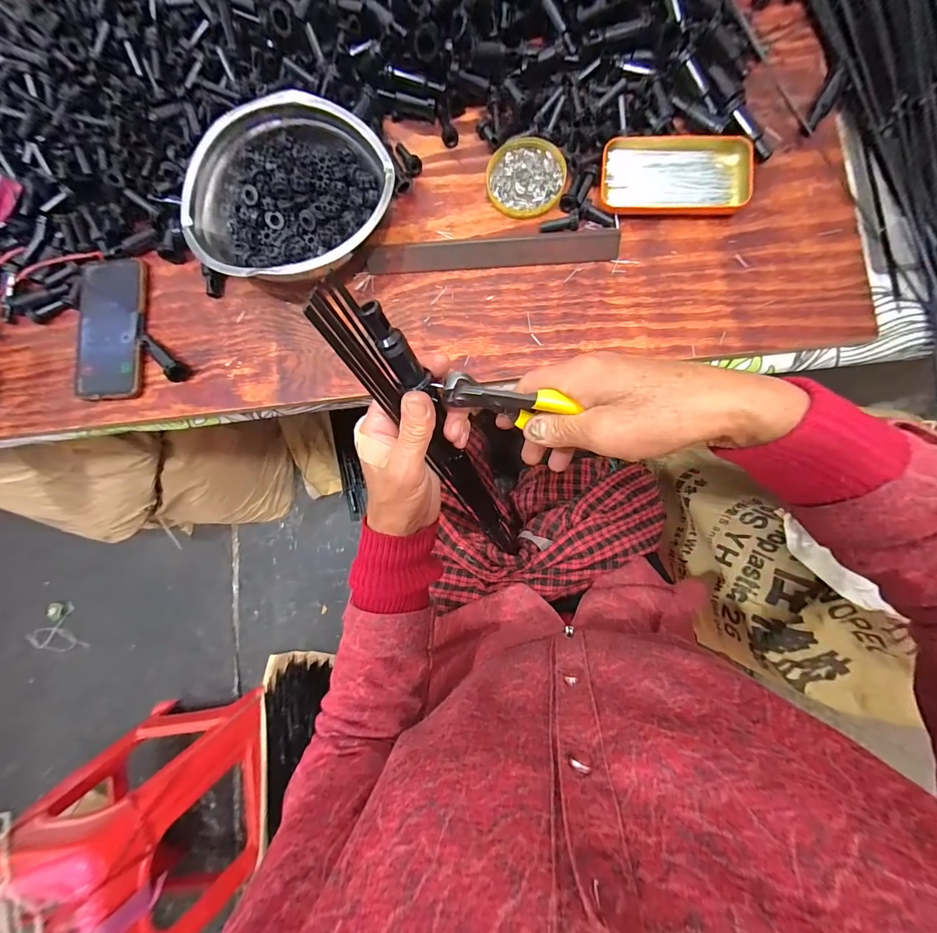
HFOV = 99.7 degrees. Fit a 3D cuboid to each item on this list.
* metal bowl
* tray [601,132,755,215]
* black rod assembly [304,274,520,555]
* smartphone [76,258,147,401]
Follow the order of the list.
[{"bbox_3d":[-0.187,-0.274,0.418,0.198,0.067,0.191,36,88,9],"label":"metal bowl"},{"bbox_3d":[0.211,-0.302,0.405,0.142,0.023,0.076,2,83,6],"label":"tray"},{"bbox_3d":[-0.012,-0.002,0.344,0.038,0.353,0.037,-30,54,2],"label":"black rod assembly"},{"bbox_3d":[-0.408,-0.158,0.452,0.076,0.011,0.163,-5,82,5],"label":"smartphone"}]

